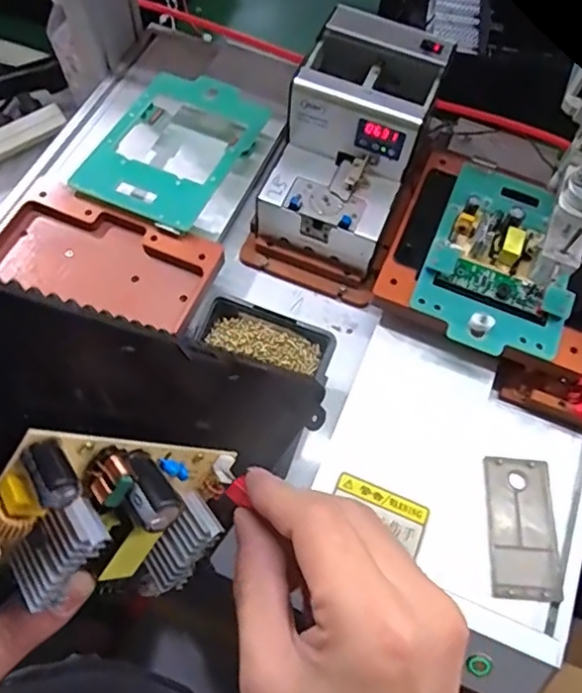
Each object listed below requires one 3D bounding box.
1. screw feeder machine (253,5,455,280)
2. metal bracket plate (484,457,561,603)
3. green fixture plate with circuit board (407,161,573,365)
[{"bbox_3d":[0.060,-0.200,0.576,0.122,0.128,0.199,21,66,6],"label":"screw feeder machine"},{"bbox_3d":[0.202,0.158,0.511,0.056,0.004,0.118,6,65,-1],"label":"metal bracket plate"},{"bbox_3d":[0.201,-0.087,0.538,0.131,0.034,0.193,23,67,7],"label":"green fixture plate with circuit board"}]

